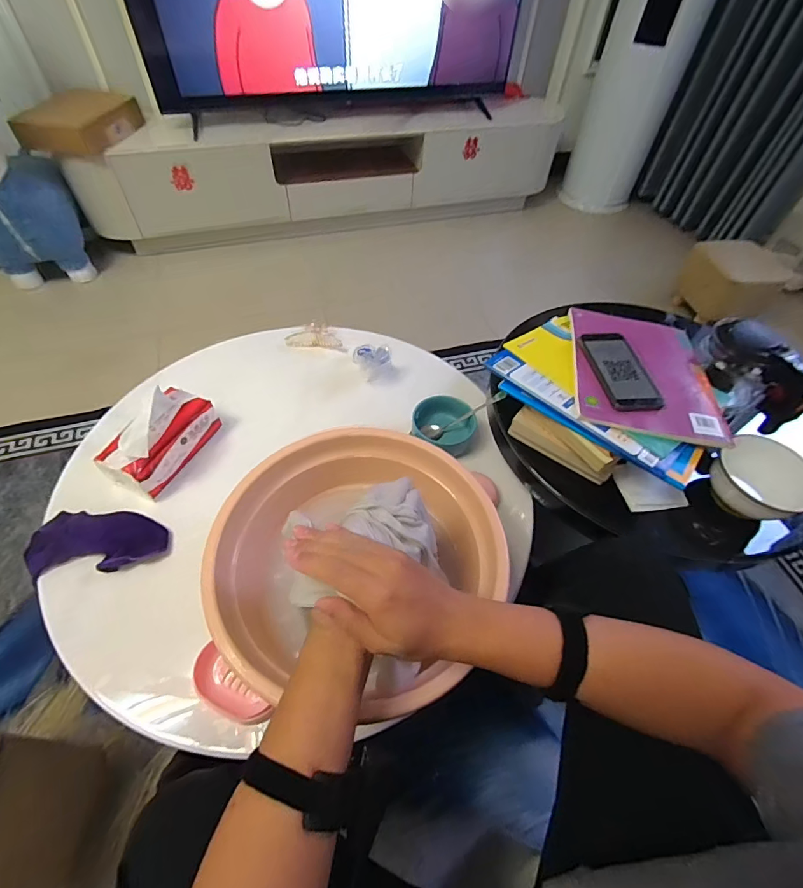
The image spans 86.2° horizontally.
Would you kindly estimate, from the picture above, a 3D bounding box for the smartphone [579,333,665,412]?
[{"bbox_3d":[0.337,-0.116,0.668,0.081,0.009,0.163,-3,54,-5],"label":"smartphone"}]

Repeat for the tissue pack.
[{"bbox_3d":[-0.399,-0.020,0.703,0.081,0.126,0.177,23,55,14],"label":"tissue pack"}]

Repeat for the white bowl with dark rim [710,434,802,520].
[{"bbox_3d":[0.523,0.060,0.649,0.118,0.093,0.127,2,53,-2],"label":"white bowl with dark rim"}]

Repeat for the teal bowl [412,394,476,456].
[{"bbox_3d":[0.077,-0.034,0.787,0.113,0.047,0.106,2,53,-2],"label":"teal bowl"}]

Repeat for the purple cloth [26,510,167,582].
[{"bbox_3d":[-0.452,0.139,0.636,0.190,0.038,0.091,-6,54,-8],"label":"purple cloth"}]

